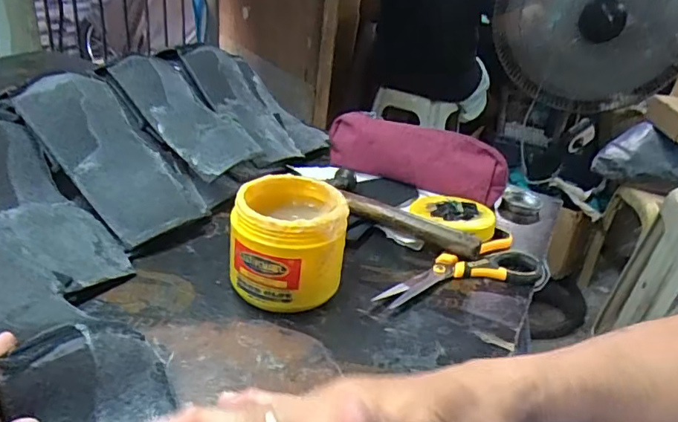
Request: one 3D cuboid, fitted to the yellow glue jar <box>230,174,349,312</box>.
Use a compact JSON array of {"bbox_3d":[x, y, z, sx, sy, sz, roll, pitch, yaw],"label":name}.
[{"bbox_3d":[-0.046,0.028,0.450,0.089,0.090,0.089,5,28,-3],"label":"yellow glue jar"}]

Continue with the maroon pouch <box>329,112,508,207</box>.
[{"bbox_3d":[0.092,-0.064,0.654,0.219,0.079,0.039,15,29,16],"label":"maroon pouch"}]

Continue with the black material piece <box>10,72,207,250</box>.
[{"bbox_3d":[-0.220,-0.055,0.521,0.185,0.027,0.103,51,50,3],"label":"black material piece"}]

